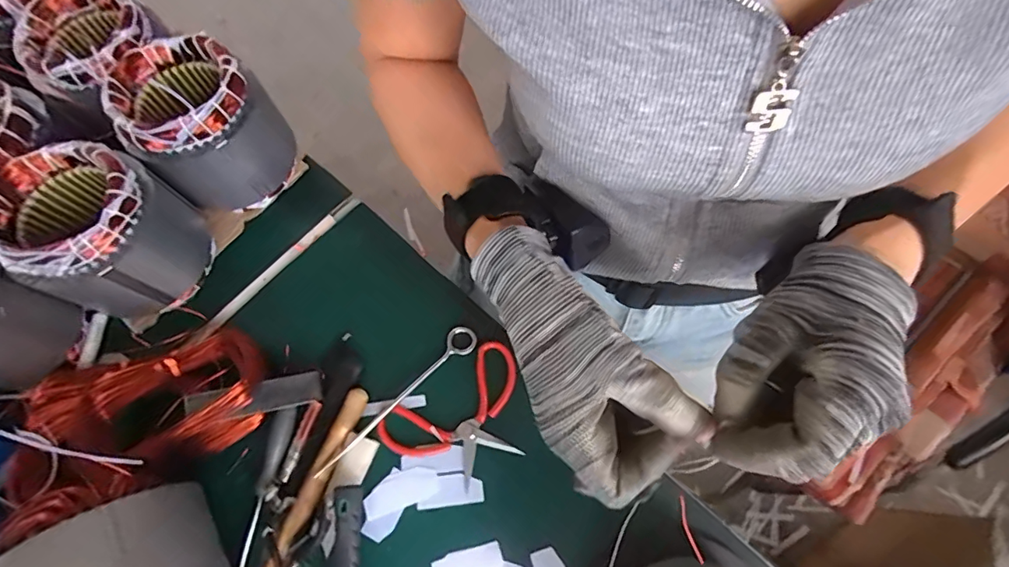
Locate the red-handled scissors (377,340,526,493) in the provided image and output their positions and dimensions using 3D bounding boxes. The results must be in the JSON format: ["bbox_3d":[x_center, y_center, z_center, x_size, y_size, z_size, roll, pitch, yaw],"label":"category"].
[{"bbox_3d":[-0.043,0.153,0.545,0.165,0.011,0.115,-34,72,-10],"label":"red-handled scissors"}]

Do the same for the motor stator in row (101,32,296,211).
[{"bbox_3d":[-0.358,-0.183,0.600,0.148,0.170,0.143,40,76,15],"label":"motor stator in row"}]

